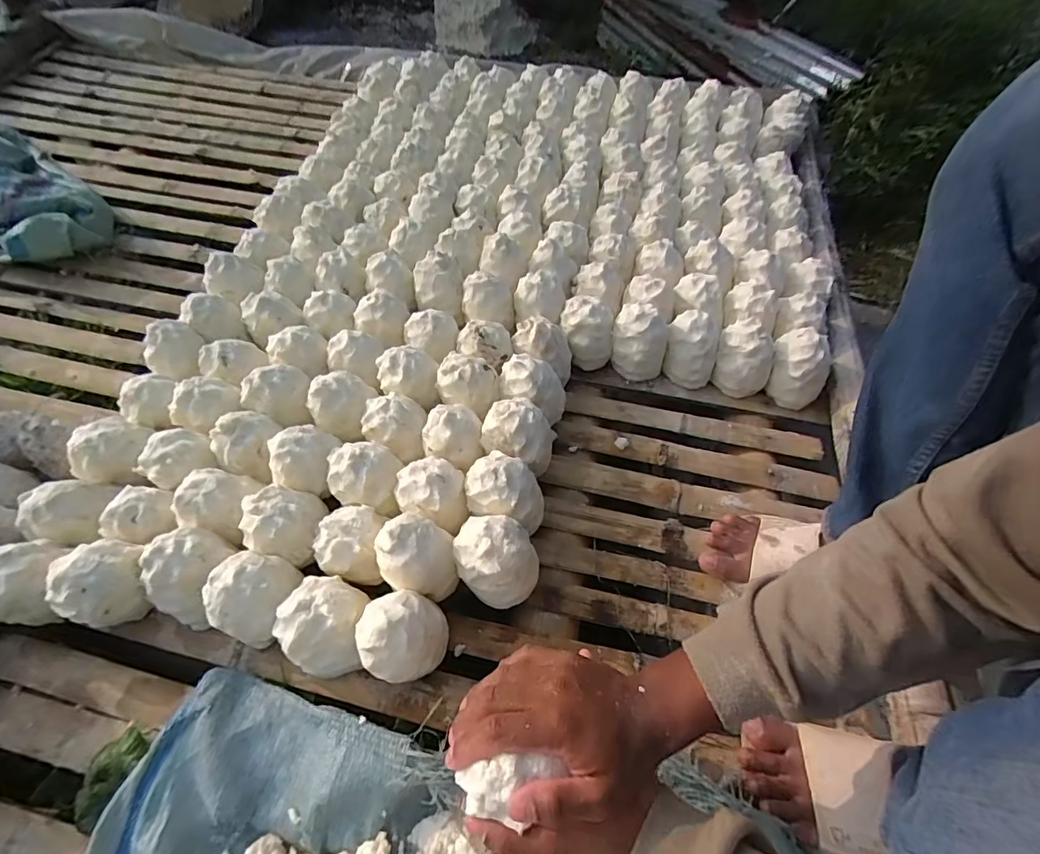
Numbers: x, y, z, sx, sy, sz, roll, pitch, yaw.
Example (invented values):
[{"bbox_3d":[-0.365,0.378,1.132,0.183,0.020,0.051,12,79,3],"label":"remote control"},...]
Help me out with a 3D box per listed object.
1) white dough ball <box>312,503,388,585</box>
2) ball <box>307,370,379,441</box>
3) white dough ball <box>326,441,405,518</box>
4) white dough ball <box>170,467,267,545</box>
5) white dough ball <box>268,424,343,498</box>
[{"bbox_3d":[-0.192,0.130,0.556,0.068,0.066,0.082,0,54,1],"label":"white dough ball"},{"bbox_3d":[-0.238,-0.036,0.645,0.072,0.062,0.079,-1,54,1],"label":"ball"},{"bbox_3d":[-0.188,0.057,0.584,0.082,0.060,0.085,-3,54,-1],"label":"white dough ball"},{"bbox_3d":[-0.352,0.084,0.566,0.068,0.058,0.082,10,55,9],"label":"white dough ball"},{"bbox_3d":[-0.264,0.038,0.592,0.066,0.058,0.072,-5,54,-2],"label":"white dough ball"}]

